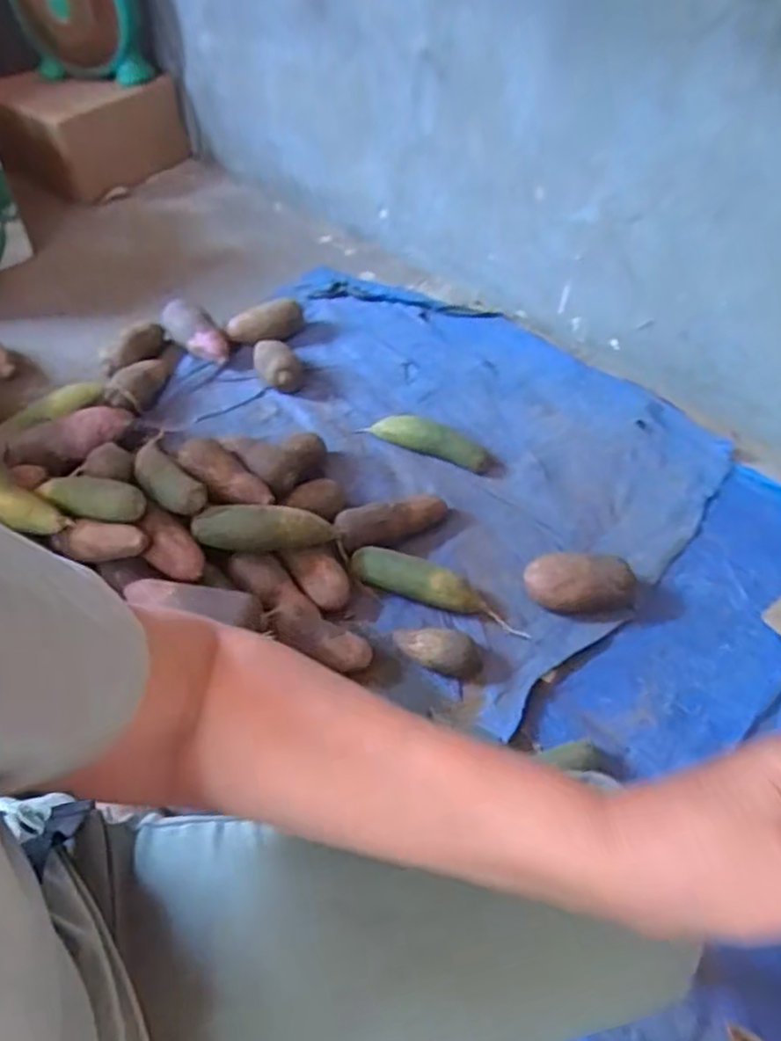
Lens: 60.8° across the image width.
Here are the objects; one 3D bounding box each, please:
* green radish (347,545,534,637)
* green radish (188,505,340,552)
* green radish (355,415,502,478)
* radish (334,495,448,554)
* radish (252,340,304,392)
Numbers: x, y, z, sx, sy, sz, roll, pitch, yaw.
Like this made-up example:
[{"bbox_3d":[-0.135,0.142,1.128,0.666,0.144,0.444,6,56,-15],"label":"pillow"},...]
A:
[{"bbox_3d":[0.069,0.095,0.947,0.266,0.048,0.052,17,51,9],"label":"green radish"},{"bbox_3d":[-0.170,0.009,0.908,0.186,0.060,0.052,-8,52,-11],"label":"green radish"},{"bbox_3d":[0.072,-0.136,1.123,0.256,0.048,0.047,19,52,11],"label":"green radish"},{"bbox_3d":[0.006,0.003,1.000,0.173,0.051,0.054,-12,53,-14],"label":"radish"},{"bbox_3d":[-0.204,-0.282,1.209,0.089,0.068,0.096,-2,51,-6],"label":"radish"}]

